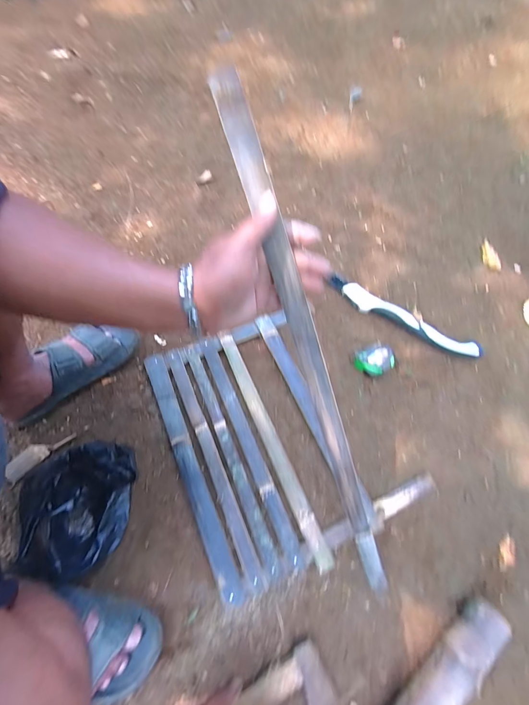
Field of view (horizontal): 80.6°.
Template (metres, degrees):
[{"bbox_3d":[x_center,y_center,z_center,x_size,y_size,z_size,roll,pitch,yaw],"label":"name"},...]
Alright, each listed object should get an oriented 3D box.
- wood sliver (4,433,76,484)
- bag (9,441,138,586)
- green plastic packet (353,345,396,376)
[{"bbox_3d":[-0.416,0.184,0.574,0.127,0.009,0.036,-38,90,-9],"label":"wood sliver"},{"bbox_3d":[-0.302,0.240,0.517,0.157,0.092,0.188,18,66,7],"label":"bag"},{"bbox_3d":[0.236,0.019,0.678,0.084,0.045,0.066,-5,65,-4],"label":"green plastic packet"}]

